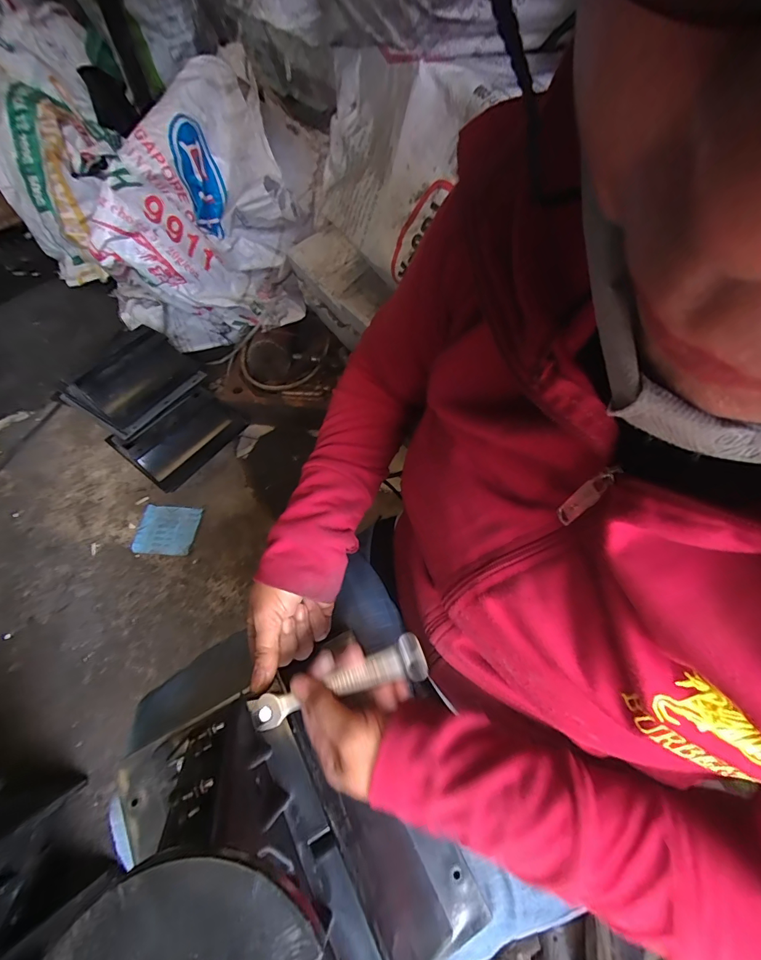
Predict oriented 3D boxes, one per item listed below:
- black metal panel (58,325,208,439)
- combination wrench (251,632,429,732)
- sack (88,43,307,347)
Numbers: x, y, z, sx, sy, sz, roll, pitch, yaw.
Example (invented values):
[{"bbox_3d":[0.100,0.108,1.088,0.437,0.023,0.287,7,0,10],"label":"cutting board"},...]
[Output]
[{"bbox_3d":[-0.577,-0.237,0.939,0.205,0.098,0.269,42,60,-7],"label":"black metal panel"},{"bbox_3d":[-0.030,0.156,0.297,0.133,0.007,0.031,-21,63,-1],"label":"combination wrench"},{"bbox_3d":[-0.430,-0.541,0.916,0.469,0.470,0.302,-25,64,-14],"label":"sack"}]

